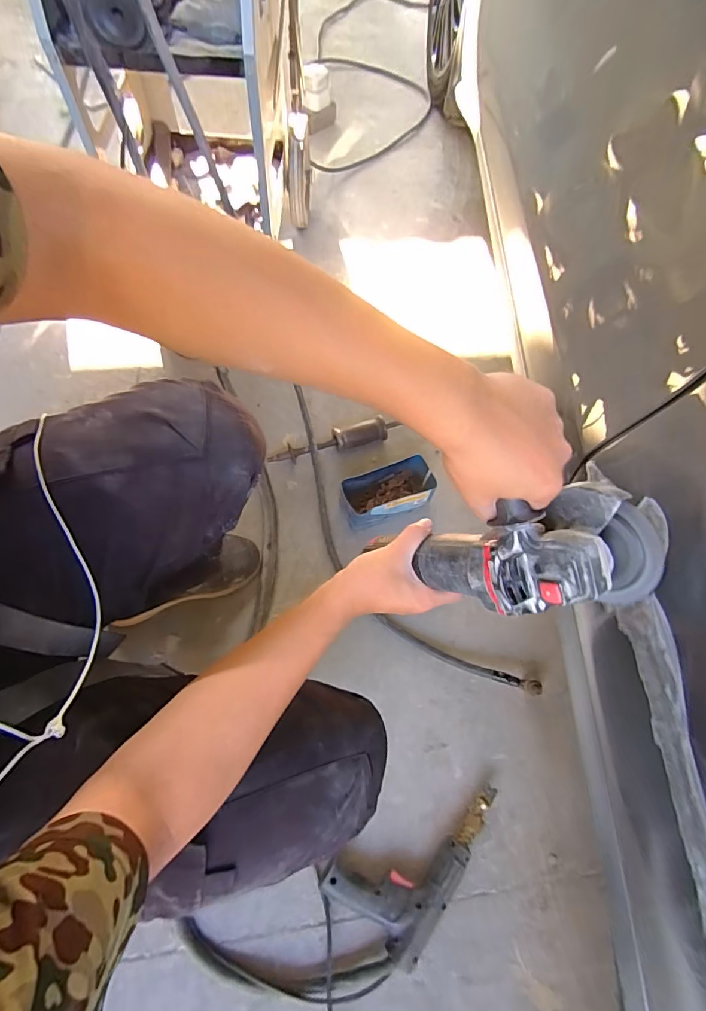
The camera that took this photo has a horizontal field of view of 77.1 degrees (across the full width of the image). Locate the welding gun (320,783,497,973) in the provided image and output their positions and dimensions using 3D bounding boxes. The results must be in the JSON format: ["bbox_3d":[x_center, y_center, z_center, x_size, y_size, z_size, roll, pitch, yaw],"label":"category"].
[{"bbox_3d":[0.107,0.526,0.623,0.275,0.044,0.139,-20,70,-12],"label":"welding gun"}]

